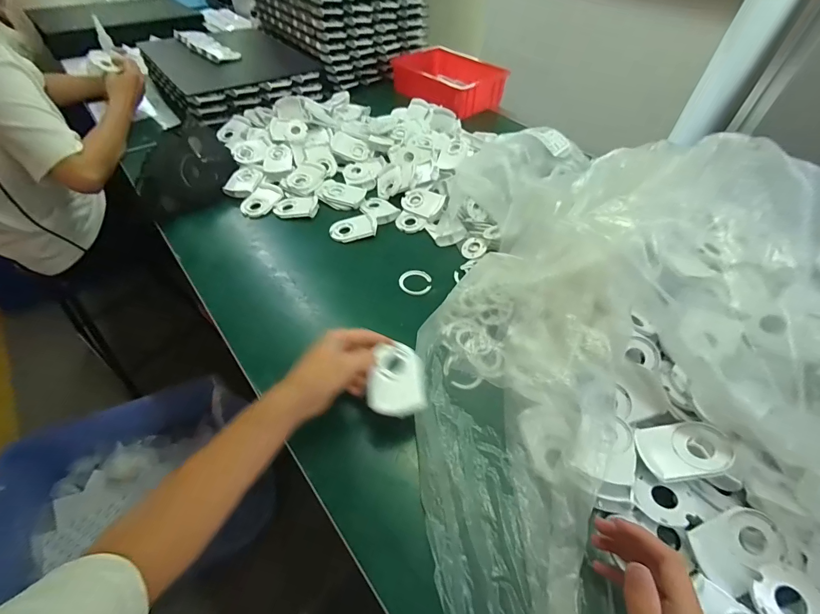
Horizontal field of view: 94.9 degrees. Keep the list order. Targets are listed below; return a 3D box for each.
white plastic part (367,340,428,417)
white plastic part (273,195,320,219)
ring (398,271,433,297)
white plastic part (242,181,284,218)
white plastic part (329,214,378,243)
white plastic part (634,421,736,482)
[{"bbox_3d":[-0.016,0.080,0.430,0.061,0.015,0.086,-7,52,-2],"label":"white plastic part"},{"bbox_3d":[-0.220,-0.194,0.731,0.084,0.011,0.052,2,49,-1],"label":"white plastic part"},{"bbox_3d":[0.008,-0.039,0.599,0.050,0.006,0.048,2,49,-2],"label":"ring"},{"bbox_3d":[-0.289,-0.209,0.739,0.058,0.014,0.092,16,50,11],"label":"white plastic part"},{"bbox_3d":[-0.102,-0.142,0.678,0.083,0.016,0.056,-12,51,-13],"label":"white plastic part"},{"bbox_3d":[0.283,0.147,0.388,0.083,0.020,0.056,-5,52,0],"label":"white plastic part"}]

